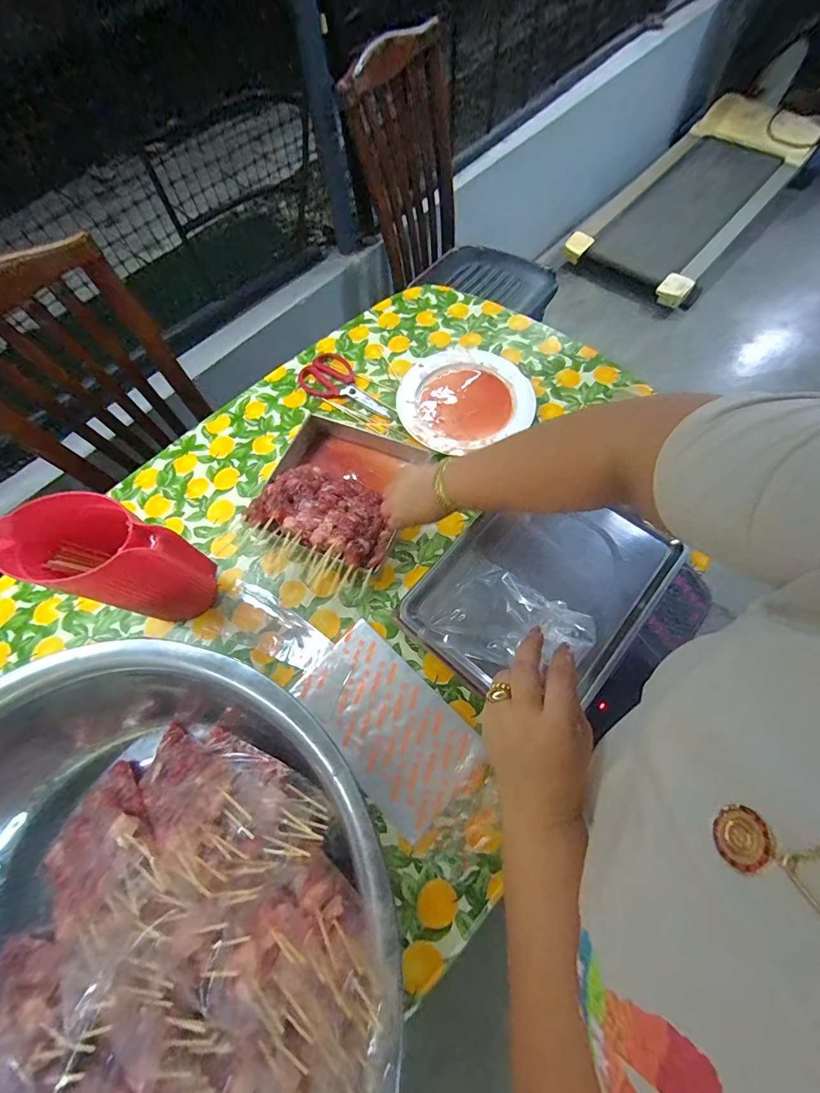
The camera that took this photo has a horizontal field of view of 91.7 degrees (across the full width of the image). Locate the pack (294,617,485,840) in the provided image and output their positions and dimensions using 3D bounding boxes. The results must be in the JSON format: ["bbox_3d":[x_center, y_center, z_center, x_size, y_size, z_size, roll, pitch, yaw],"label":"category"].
[{"bbox_3d":[-0.032,0.240,0.546,0.251,0.016,0.146,42,76,17],"label":"pack"}]

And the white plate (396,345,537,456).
[{"bbox_3d":[0.094,-0.285,0.749,0.247,0.031,0.230,-1,68,2],"label":"white plate"}]

